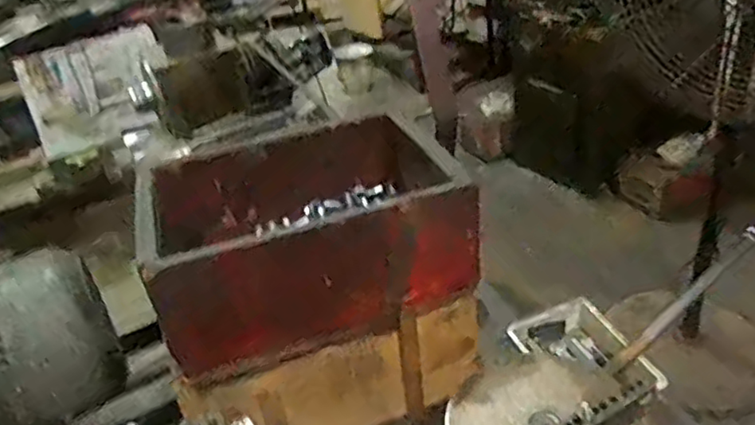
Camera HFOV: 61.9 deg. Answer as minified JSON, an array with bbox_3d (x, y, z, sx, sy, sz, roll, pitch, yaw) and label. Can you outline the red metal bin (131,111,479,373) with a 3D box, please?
[{"bbox_3d":[-0.081,0.018,0.755,0.336,0.148,0.269,-13,31,-9],"label":"red metal bin"}]

